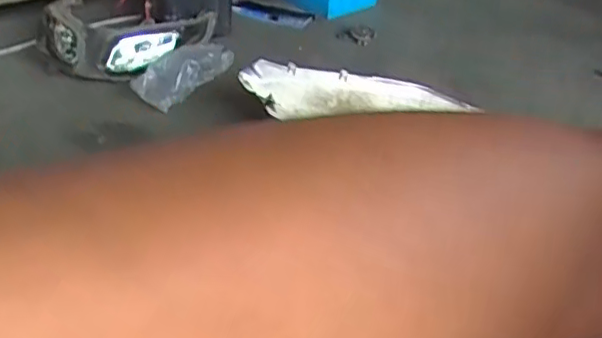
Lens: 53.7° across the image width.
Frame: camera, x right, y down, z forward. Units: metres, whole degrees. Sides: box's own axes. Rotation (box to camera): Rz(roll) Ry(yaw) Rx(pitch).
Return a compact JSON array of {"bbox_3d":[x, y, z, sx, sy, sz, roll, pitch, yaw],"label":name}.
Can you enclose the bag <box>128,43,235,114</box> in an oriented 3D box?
[{"bbox_3d":[-0.241,-0.207,1.228,0.118,0.087,0.186,29,43,32],"label":"bag"}]

